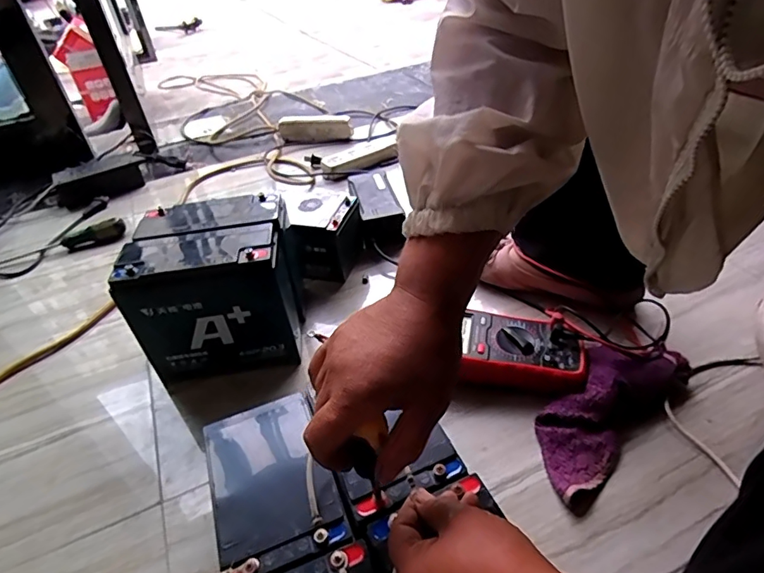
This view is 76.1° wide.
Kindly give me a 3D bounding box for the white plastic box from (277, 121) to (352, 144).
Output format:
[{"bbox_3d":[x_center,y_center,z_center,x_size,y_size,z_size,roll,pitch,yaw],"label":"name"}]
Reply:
[{"bbox_3d":[-0.156,-0.369,1.160,0.169,0.049,0.032,0,40,10],"label":"white plastic box"}]

